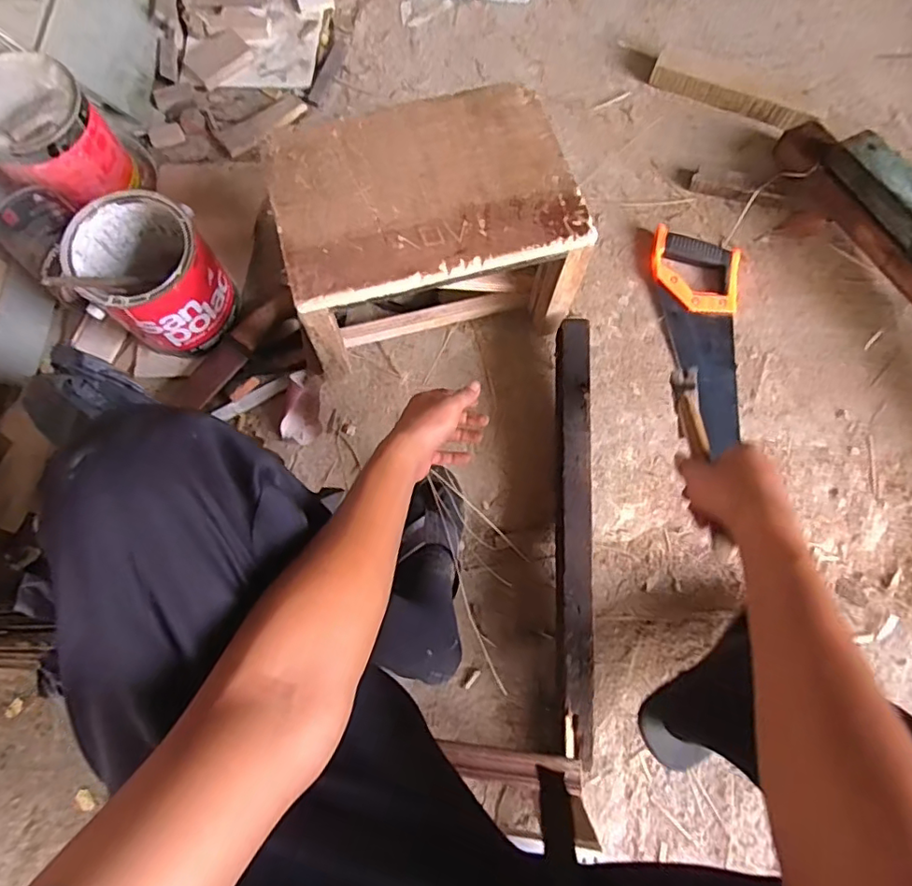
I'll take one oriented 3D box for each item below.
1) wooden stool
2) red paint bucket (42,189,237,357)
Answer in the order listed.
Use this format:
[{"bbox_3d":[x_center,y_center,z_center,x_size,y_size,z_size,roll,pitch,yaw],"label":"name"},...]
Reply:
[{"bbox_3d":[-0.033,-0.249,0.704,0.325,0.230,0.233,-14,76,-3],"label":"wooden stool"},{"bbox_3d":[-0.384,-0.210,0.723,0.154,0.158,0.154,0,75,1],"label":"red paint bucket"}]

